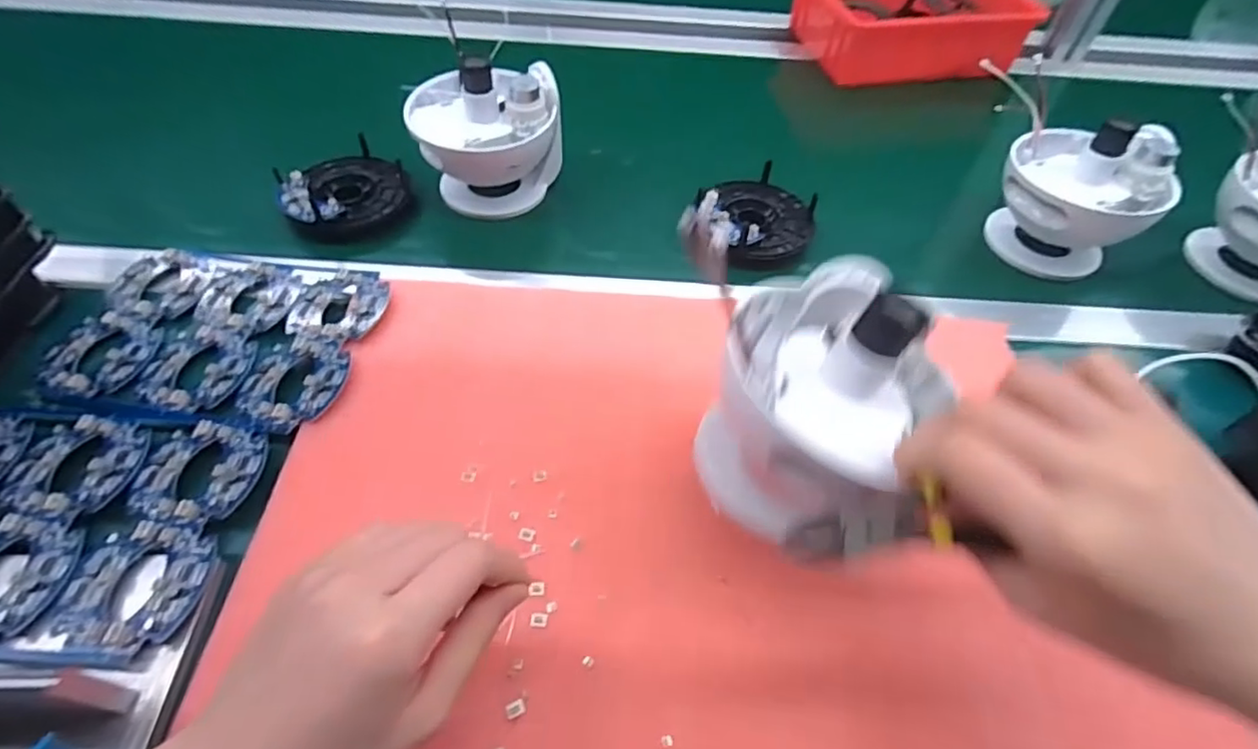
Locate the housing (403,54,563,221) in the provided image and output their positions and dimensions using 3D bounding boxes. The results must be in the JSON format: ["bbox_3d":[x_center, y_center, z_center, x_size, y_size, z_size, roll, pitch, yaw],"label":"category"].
[{"bbox_3d":[-0.116,-0.198,0.514,0.116,0.124,0.096,-11,52,-7],"label":"housing"}]

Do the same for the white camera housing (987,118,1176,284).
[{"bbox_3d":[0.369,-0.145,0.506,0.115,0.121,0.095,35,60,25],"label":"white camera housing"}]

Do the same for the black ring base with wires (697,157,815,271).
[{"bbox_3d":[0.108,-0.134,0.512,0.099,0.028,0.099,-1,52,1],"label":"black ring base with wires"}]

